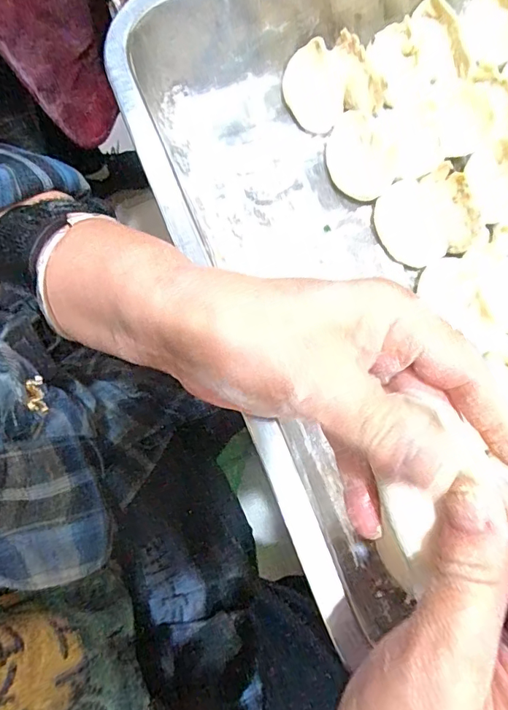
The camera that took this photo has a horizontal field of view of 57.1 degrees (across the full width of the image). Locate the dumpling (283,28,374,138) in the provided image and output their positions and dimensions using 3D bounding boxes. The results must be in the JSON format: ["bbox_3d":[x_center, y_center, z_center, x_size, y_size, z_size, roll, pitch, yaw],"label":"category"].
[{"bbox_3d":[0.050,-0.181,0.313,0.051,0.024,0.059,-18,77,-5],"label":"dumpling"}]

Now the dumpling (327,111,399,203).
[{"bbox_3d":[0.068,-0.129,0.302,0.033,0.024,0.056,-23,77,-6],"label":"dumpling"}]

